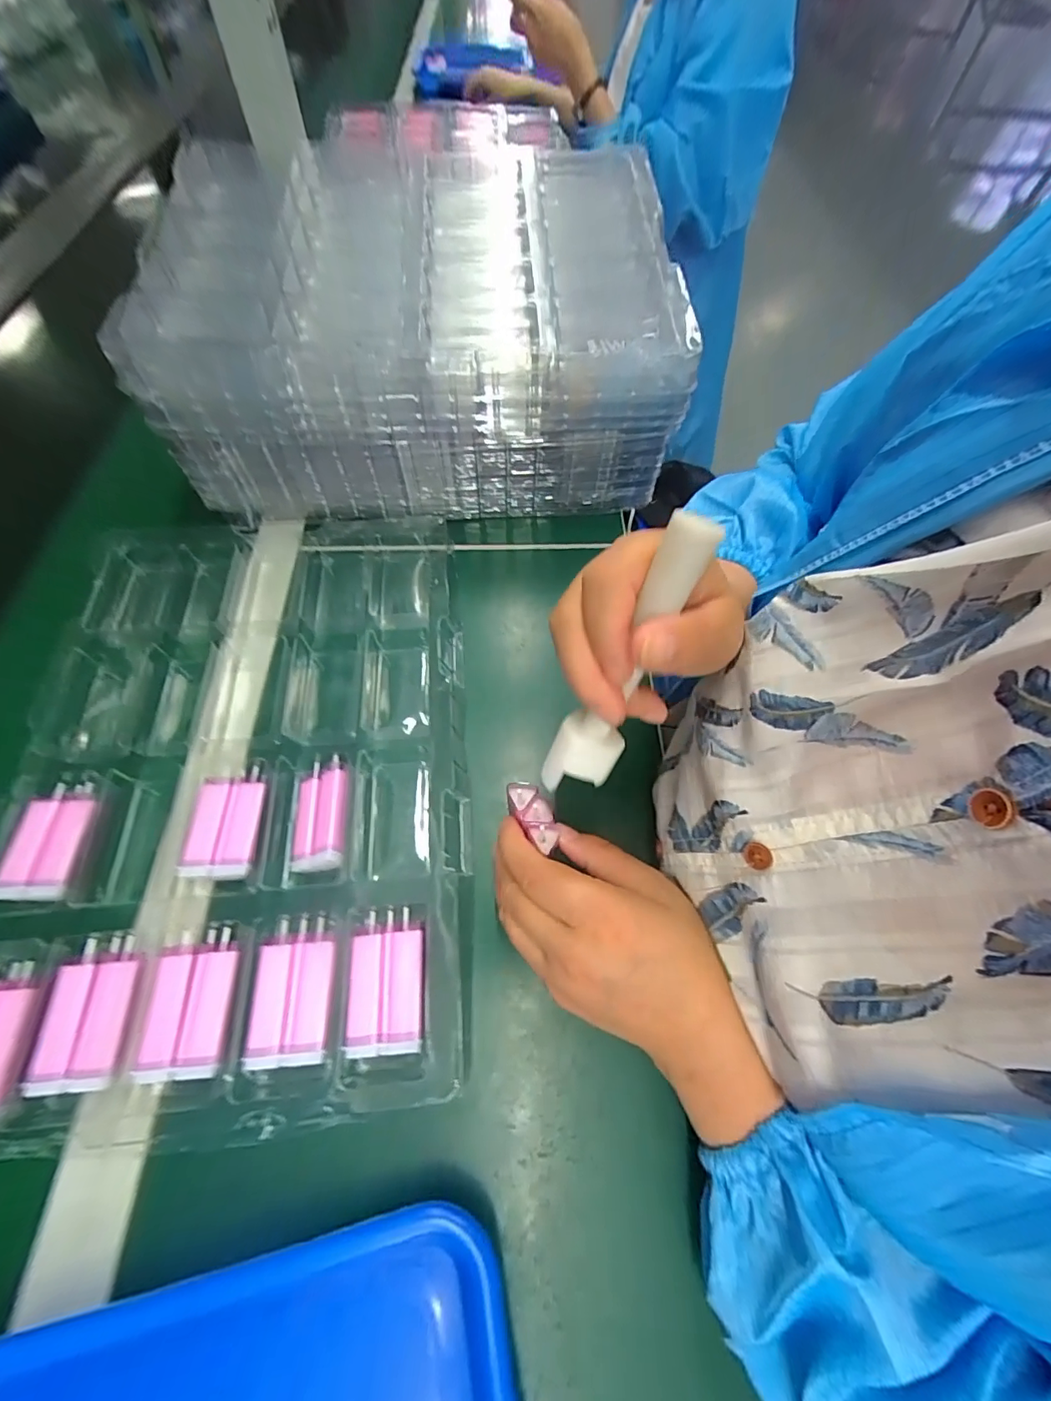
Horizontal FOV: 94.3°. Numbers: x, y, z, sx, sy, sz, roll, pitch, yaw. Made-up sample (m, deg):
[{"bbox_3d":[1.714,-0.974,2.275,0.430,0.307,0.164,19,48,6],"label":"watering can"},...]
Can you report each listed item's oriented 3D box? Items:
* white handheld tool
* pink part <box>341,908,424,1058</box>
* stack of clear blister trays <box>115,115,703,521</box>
[{"bbox_3d":[0.039,-0.011,0.203,0.028,0.130,0.014,25,34,11],"label":"white handheld tool"},{"bbox_3d":[-0.077,0.155,0.270,0.040,0.014,0.067,-4,62,-4],"label":"pink part"},{"bbox_3d":[-0.087,-0.326,0.447,0.395,0.164,0.294,-1,62,-3],"label":"stack of clear blister trays"}]

